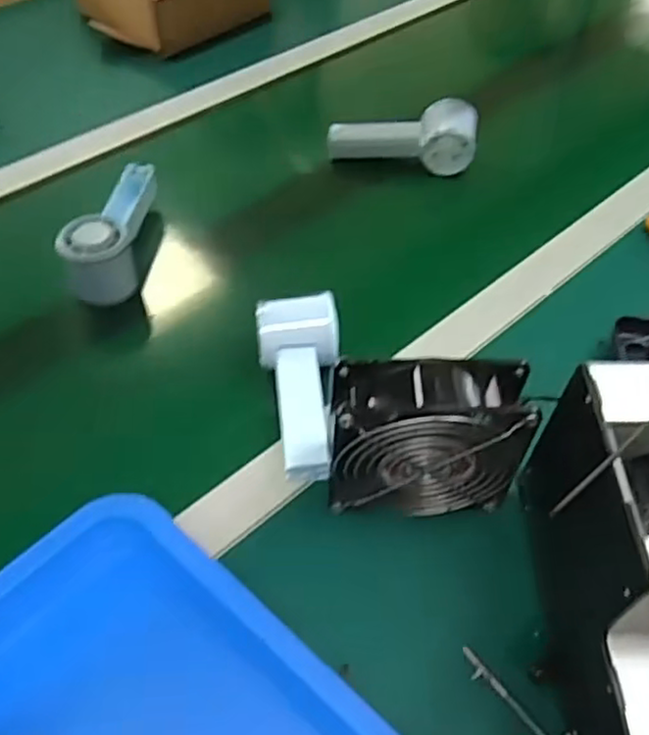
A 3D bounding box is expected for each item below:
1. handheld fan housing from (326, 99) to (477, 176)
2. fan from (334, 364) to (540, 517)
[{"bbox_3d":[0.083,-0.249,0.736,0.151,0.047,0.065,8,50,6],"label":"handheld fan housing"},{"bbox_3d":[0.063,0.041,0.434,0.116,0.103,0.050,1,50,0],"label":"fan"}]

